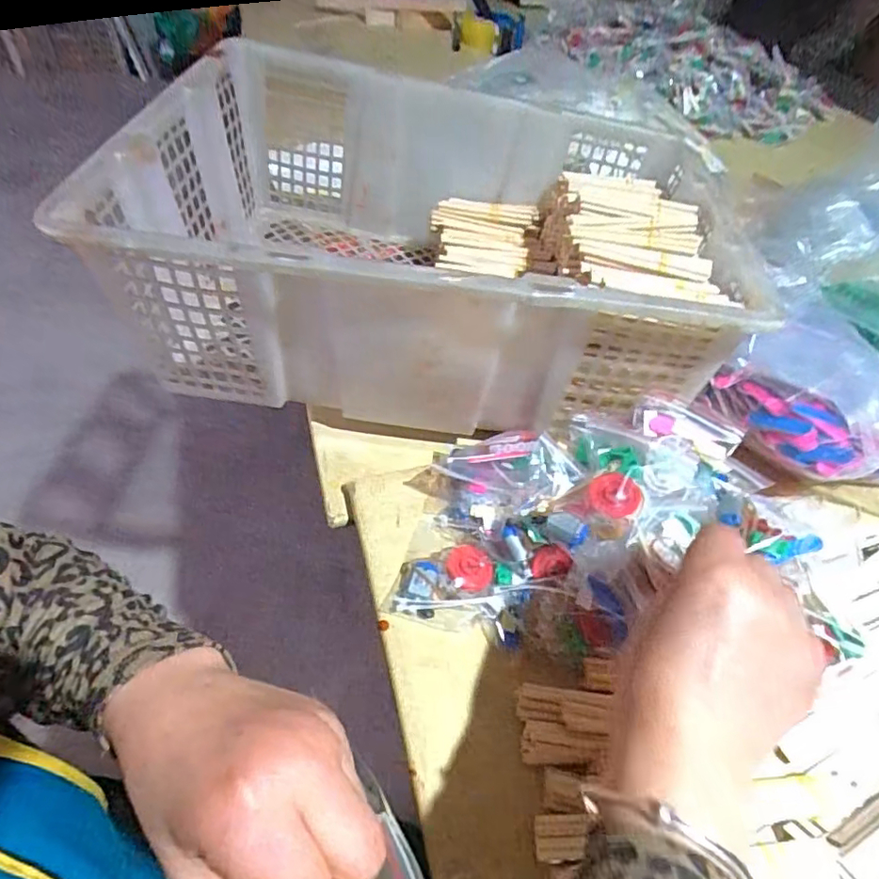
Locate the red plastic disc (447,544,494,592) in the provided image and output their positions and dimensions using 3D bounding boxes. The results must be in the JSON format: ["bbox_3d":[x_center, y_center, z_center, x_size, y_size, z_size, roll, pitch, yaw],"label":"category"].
[{"bbox_3d":[0.022,0.092,0.402,0.028,0.011,0.035,-32,60,-27],"label":"red plastic disc"}]

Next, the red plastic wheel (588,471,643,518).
[{"bbox_3d":[0.117,0.037,0.377,0.033,0.008,0.033,-5,59,8],"label":"red plastic wheel"}]

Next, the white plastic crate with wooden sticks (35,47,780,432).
[{"bbox_3d":[0.003,-0.210,0.535,0.455,0.163,0.415,6,50,0],"label":"white plastic crate with wooden sticks"}]

